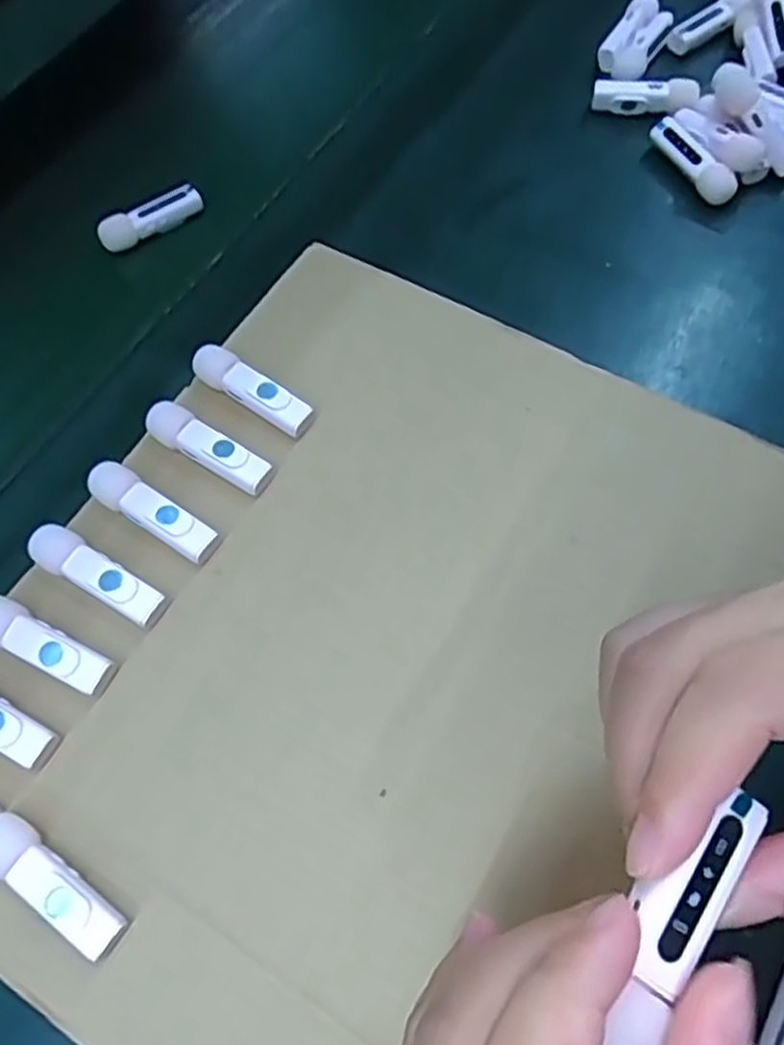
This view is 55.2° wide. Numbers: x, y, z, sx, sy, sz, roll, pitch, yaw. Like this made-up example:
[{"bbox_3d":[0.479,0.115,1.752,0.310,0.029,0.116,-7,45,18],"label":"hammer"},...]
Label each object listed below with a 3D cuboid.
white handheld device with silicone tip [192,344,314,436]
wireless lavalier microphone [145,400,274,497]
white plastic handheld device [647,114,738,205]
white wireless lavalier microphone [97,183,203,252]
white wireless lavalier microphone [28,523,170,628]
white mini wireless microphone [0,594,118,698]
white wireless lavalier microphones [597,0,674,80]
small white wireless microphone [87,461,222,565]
[{"bbox_3d":[-0.067,-0.062,0.359,0.060,0.018,0.017,32,70,14],"label":"white handheld device with silicone tip"},{"bbox_3d":[-0.084,-0.034,0.348,0.062,0.015,0.018,27,69,12],"label":"wireless lavalier microphone"},{"bbox_3d":[0.177,-0.213,0.443,0.015,0.017,0.065,-28,68,-11],"label":"white plastic handheld device"},{"bbox_3d":[-0.147,-0.186,0.457,0.064,0.017,0.015,-31,69,-12],"label":"white wireless lavalier microphone"},{"bbox_3d":[-0.126,0.024,0.324,0.064,0.017,0.018,29,69,13],"label":"white wireless lavalier microphone"},{"bbox_3d":[-0.145,0.052,0.311,0.063,0.017,0.018,27,69,12],"label":"white mini wireless microphone"},{"bbox_3d":[0.158,-0.315,0.487,0.034,0.022,0.060,26,69,12],"label":"white wireless lavalier microphones"},{"bbox_3d":[-0.106,-0.004,0.335,0.065,0.015,0.018,33,70,15],"label":"small white wireless microphone"}]

